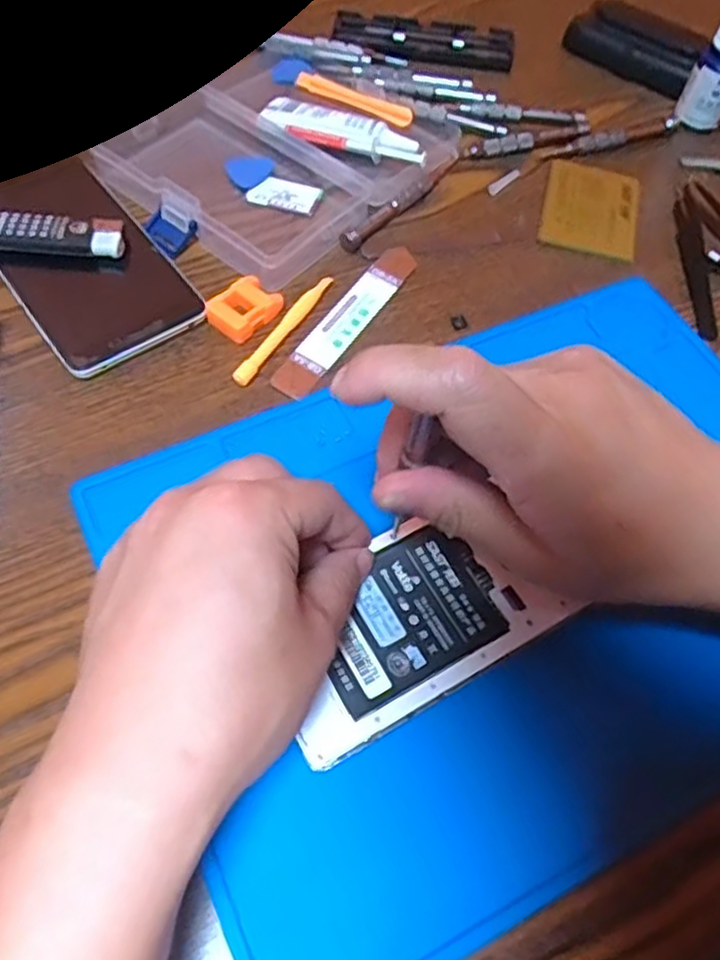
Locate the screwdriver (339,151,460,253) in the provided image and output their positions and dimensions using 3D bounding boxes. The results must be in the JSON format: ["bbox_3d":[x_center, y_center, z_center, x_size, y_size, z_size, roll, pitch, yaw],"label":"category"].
[{"bbox_3d":[0.028,-0.168,0.417,0.012,0.010,0.111,35,64,15],"label":"screwdriver"}]

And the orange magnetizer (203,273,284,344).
[{"bbox_3d":[-0.059,-0.089,0.366,0.035,0.011,0.026,-40,70,-23],"label":"orange magnetizer"}]

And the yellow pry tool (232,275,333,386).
[{"bbox_3d":[-0.039,-0.079,0.366,0.009,0.006,0.083,28,62,12],"label":"yellow pry tool"}]

